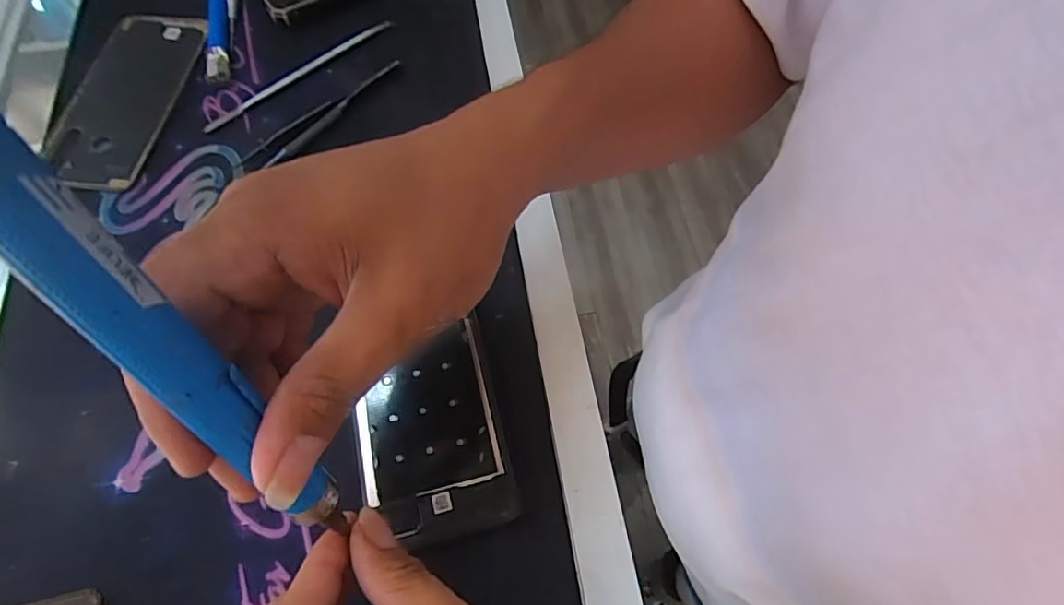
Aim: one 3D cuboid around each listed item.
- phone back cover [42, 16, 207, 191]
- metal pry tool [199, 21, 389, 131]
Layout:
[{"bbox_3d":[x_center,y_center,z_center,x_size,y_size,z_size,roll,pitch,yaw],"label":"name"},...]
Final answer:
[{"bbox_3d":[-0.283,-0.143,0.392,0.071,0.007,0.151,4,66,4],"label":"phone back cover"},{"bbox_3d":[-0.159,-0.159,0.387,0.146,0.007,0.009,-37,69,-13],"label":"metal pry tool"}]

